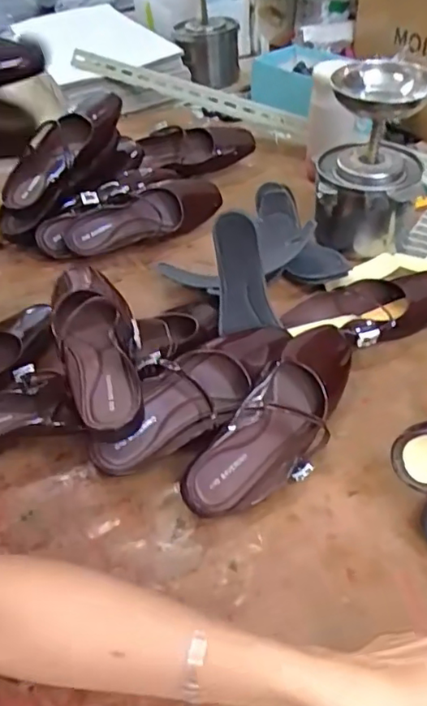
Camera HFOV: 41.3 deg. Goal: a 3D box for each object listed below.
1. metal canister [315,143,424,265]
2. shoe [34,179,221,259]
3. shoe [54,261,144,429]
[{"bbox_3d":[0.209,-0.209,0.783,0.133,0.121,0.118,6,44,12],"label":"metal canister"},{"bbox_3d":[-0.118,-0.200,0.840,0.280,0.065,0.069,-17,44,-12],"label":"shoe"},{"bbox_3d":[-0.118,-0.012,0.571,0.074,0.054,0.216,-19,45,-13],"label":"shoe"}]

